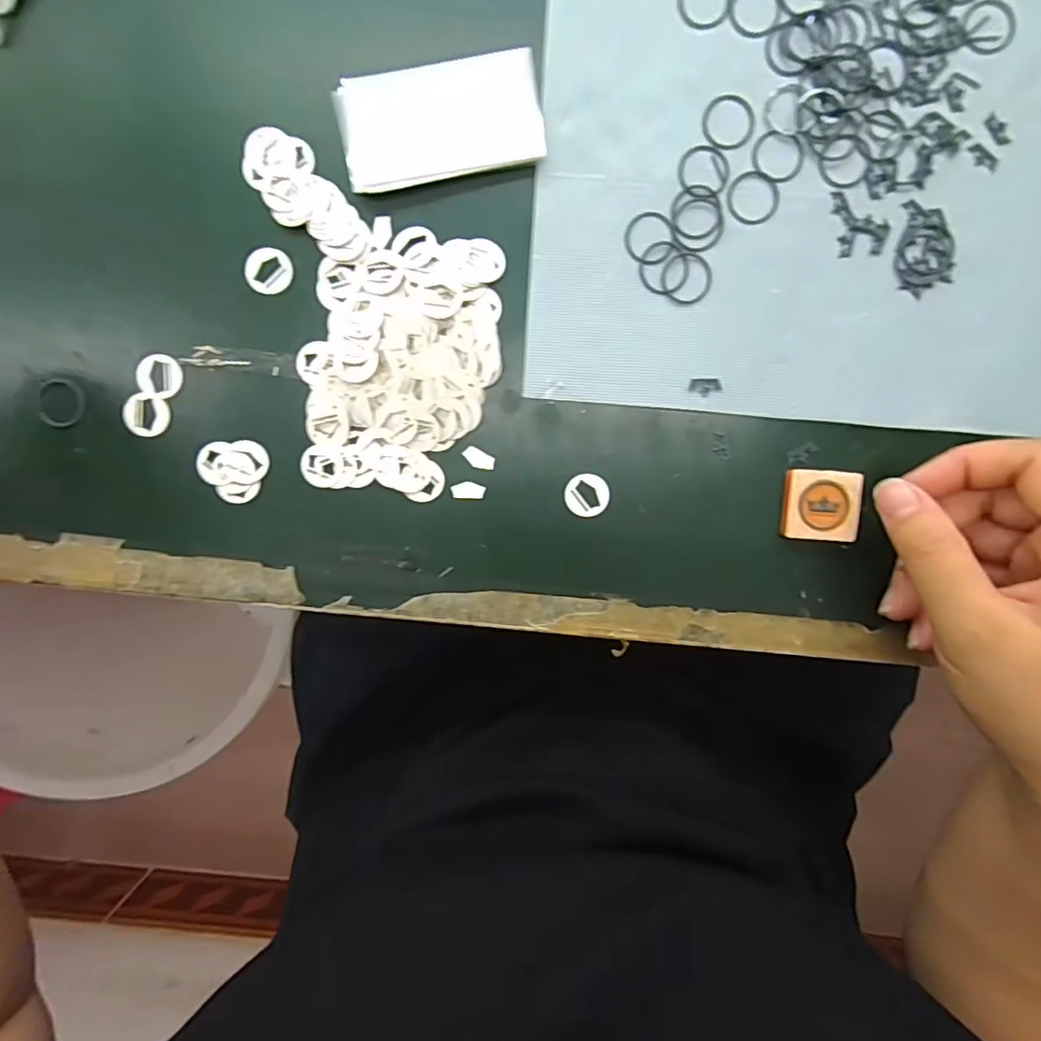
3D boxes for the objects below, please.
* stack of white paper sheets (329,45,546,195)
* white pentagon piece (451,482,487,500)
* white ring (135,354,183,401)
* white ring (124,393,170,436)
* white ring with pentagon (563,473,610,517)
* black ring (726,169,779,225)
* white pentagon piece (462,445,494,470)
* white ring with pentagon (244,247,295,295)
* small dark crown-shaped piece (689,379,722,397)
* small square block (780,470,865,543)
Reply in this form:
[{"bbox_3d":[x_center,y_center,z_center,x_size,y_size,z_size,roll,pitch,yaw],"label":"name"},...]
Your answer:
[{"bbox_3d":[-0.032,-0.161,0.219,0.080,0.006,0.041,-10,95,2],"label":"stack of white paper sheets"},{"bbox_3d":[-0.022,-0.013,0.234,0.014,0.004,0.007,4,95,1],"label":"white pentagon piece"},{"bbox_3d":[-0.153,-0.061,0.230,0.017,0.004,0.018,0,95,1],"label":"white ring"},{"bbox_3d":[-0.159,-0.044,0.230,0.017,0.004,0.017,0,95,1],"label":"white ring"},{"bbox_3d":[0.029,-0.011,0.234,0.019,0.004,0.018,0,95,1],"label":"white ring with pentagon"},{"bbox_3d":[0.096,-0.133,0.223,0.021,0.004,0.021,0,95,1],"label":"black ring"},{"bbox_3d":[-0.018,-0.026,0.233,0.014,0.004,0.008,30,95,-1],"label":"white pentagon piece"},{"bbox_3d":[-0.105,-0.104,0.228,0.016,0.006,0.019,36,95,-2],"label":"white ring with pentagon"},{"bbox_3d":[0.078,-0.056,0.228,0.014,0.004,0.007,-4,95,2],"label":"small dark crown-shaped piece"},{"bbox_3d":[0.128,-0.006,0.233,0.032,0.006,0.029,3,95,1],"label":"small square block"}]

